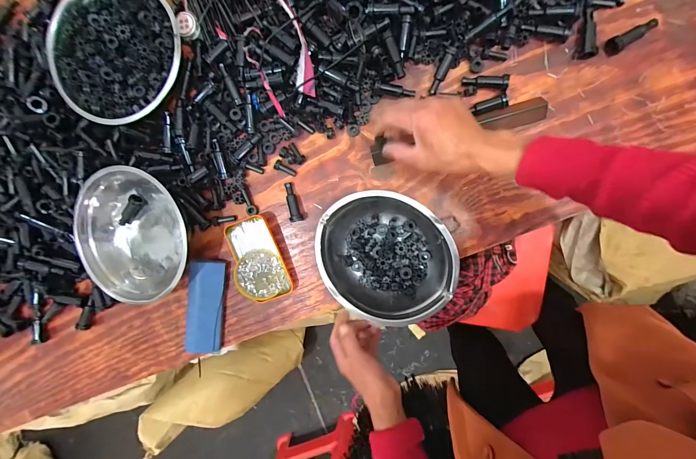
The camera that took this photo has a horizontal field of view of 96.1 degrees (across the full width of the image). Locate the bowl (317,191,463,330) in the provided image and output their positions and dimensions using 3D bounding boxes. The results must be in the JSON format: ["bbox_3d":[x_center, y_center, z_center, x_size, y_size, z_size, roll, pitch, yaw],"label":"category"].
[{"bbox_3d":[0.059,0.043,0.485,0.214,0.066,0.175,43,95,8],"label":"bowl"}]

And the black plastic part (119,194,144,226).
[{"bbox_3d":[-0.381,-0.033,0.553,0.019,0.021,0.063,47,114,8],"label":"black plastic part"}]

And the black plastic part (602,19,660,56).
[{"bbox_3d":[0.406,-0.280,0.449,0.075,0.021,0.023,-35,83,7],"label":"black plastic part"}]

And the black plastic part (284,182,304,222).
[{"bbox_3d":[-0.092,-0.045,0.525,0.020,0.022,0.068,-17,86,9],"label":"black plastic part"}]

